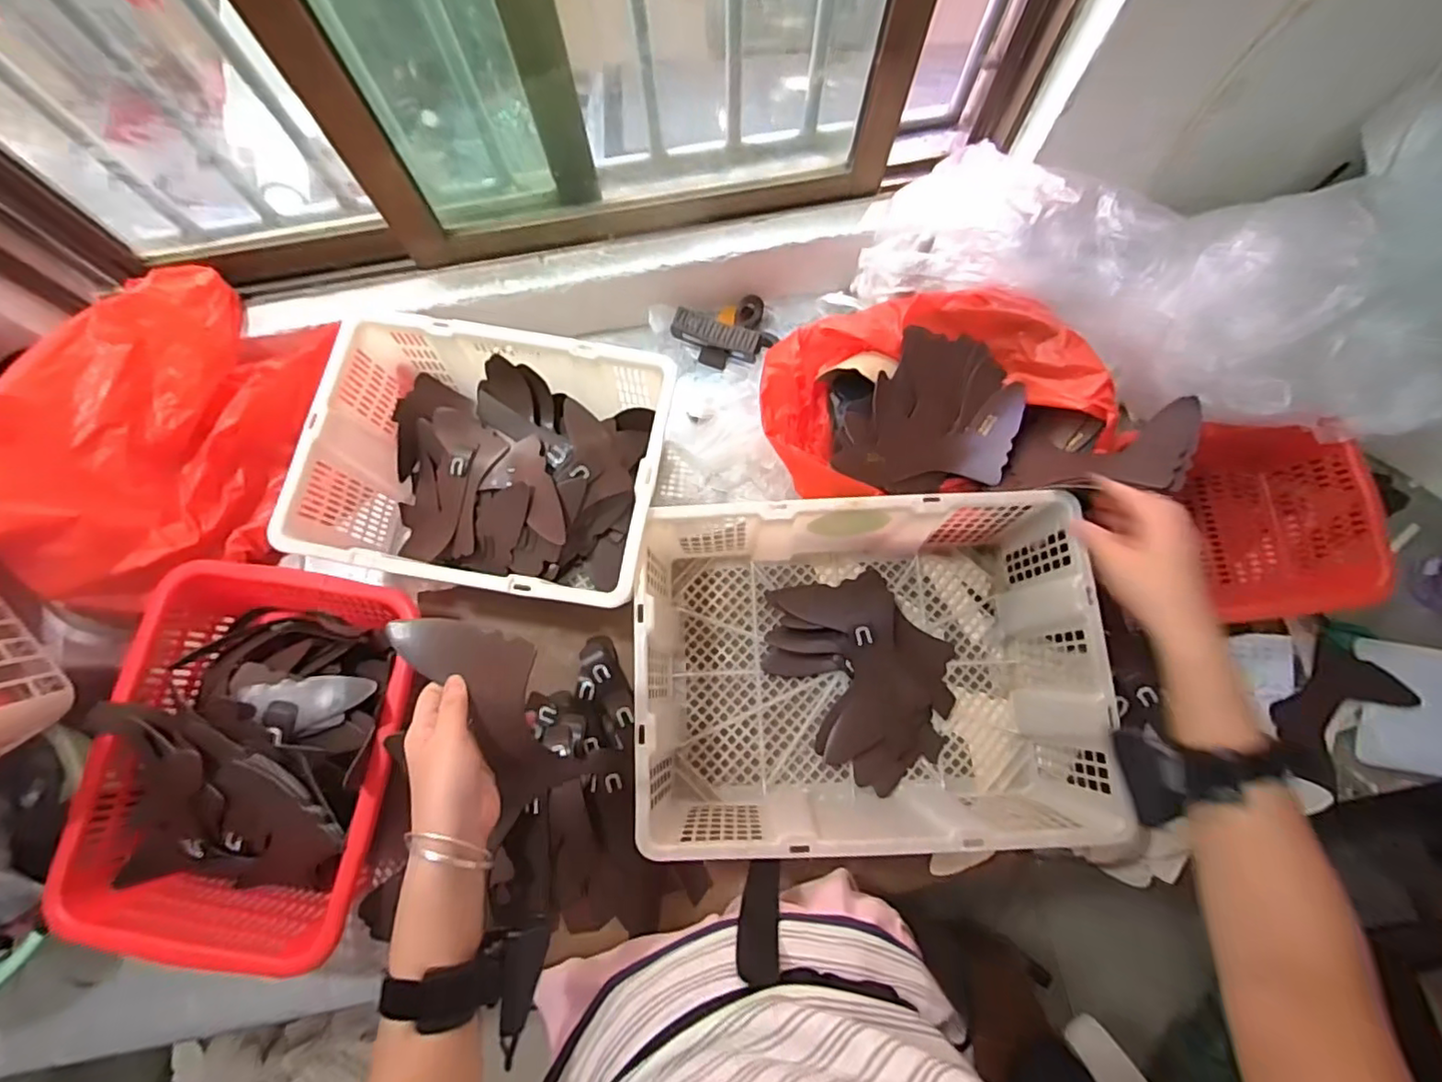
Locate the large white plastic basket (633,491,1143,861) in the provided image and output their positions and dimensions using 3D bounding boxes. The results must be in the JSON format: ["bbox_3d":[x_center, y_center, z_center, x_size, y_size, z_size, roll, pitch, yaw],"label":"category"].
[{"bbox_3d":[0.160,0.144,0.701,0.482,0.165,0.346,-2,76,0],"label":"large white plastic basket"}]

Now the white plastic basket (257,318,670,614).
[{"bbox_3d":[-0.260,-0.083,0.752,0.382,0.170,0.292,10,77,3],"label":"white plastic basket"}]

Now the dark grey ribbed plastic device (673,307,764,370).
[{"bbox_3d":[-0.007,-0.275,0.859,0.121,0.062,0.039,19,77,5],"label":"dark grey ribbed plastic device"}]

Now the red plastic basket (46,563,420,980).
[{"bbox_3d":[-0.505,0.235,0.683,0.299,0.118,0.386,7,77,2],"label":"red plastic basket"}]

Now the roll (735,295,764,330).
[{"bbox_3d":[0.043,-0.331,0.888,0.042,0.042,0.018,4,32,0],"label":"roll"}]

